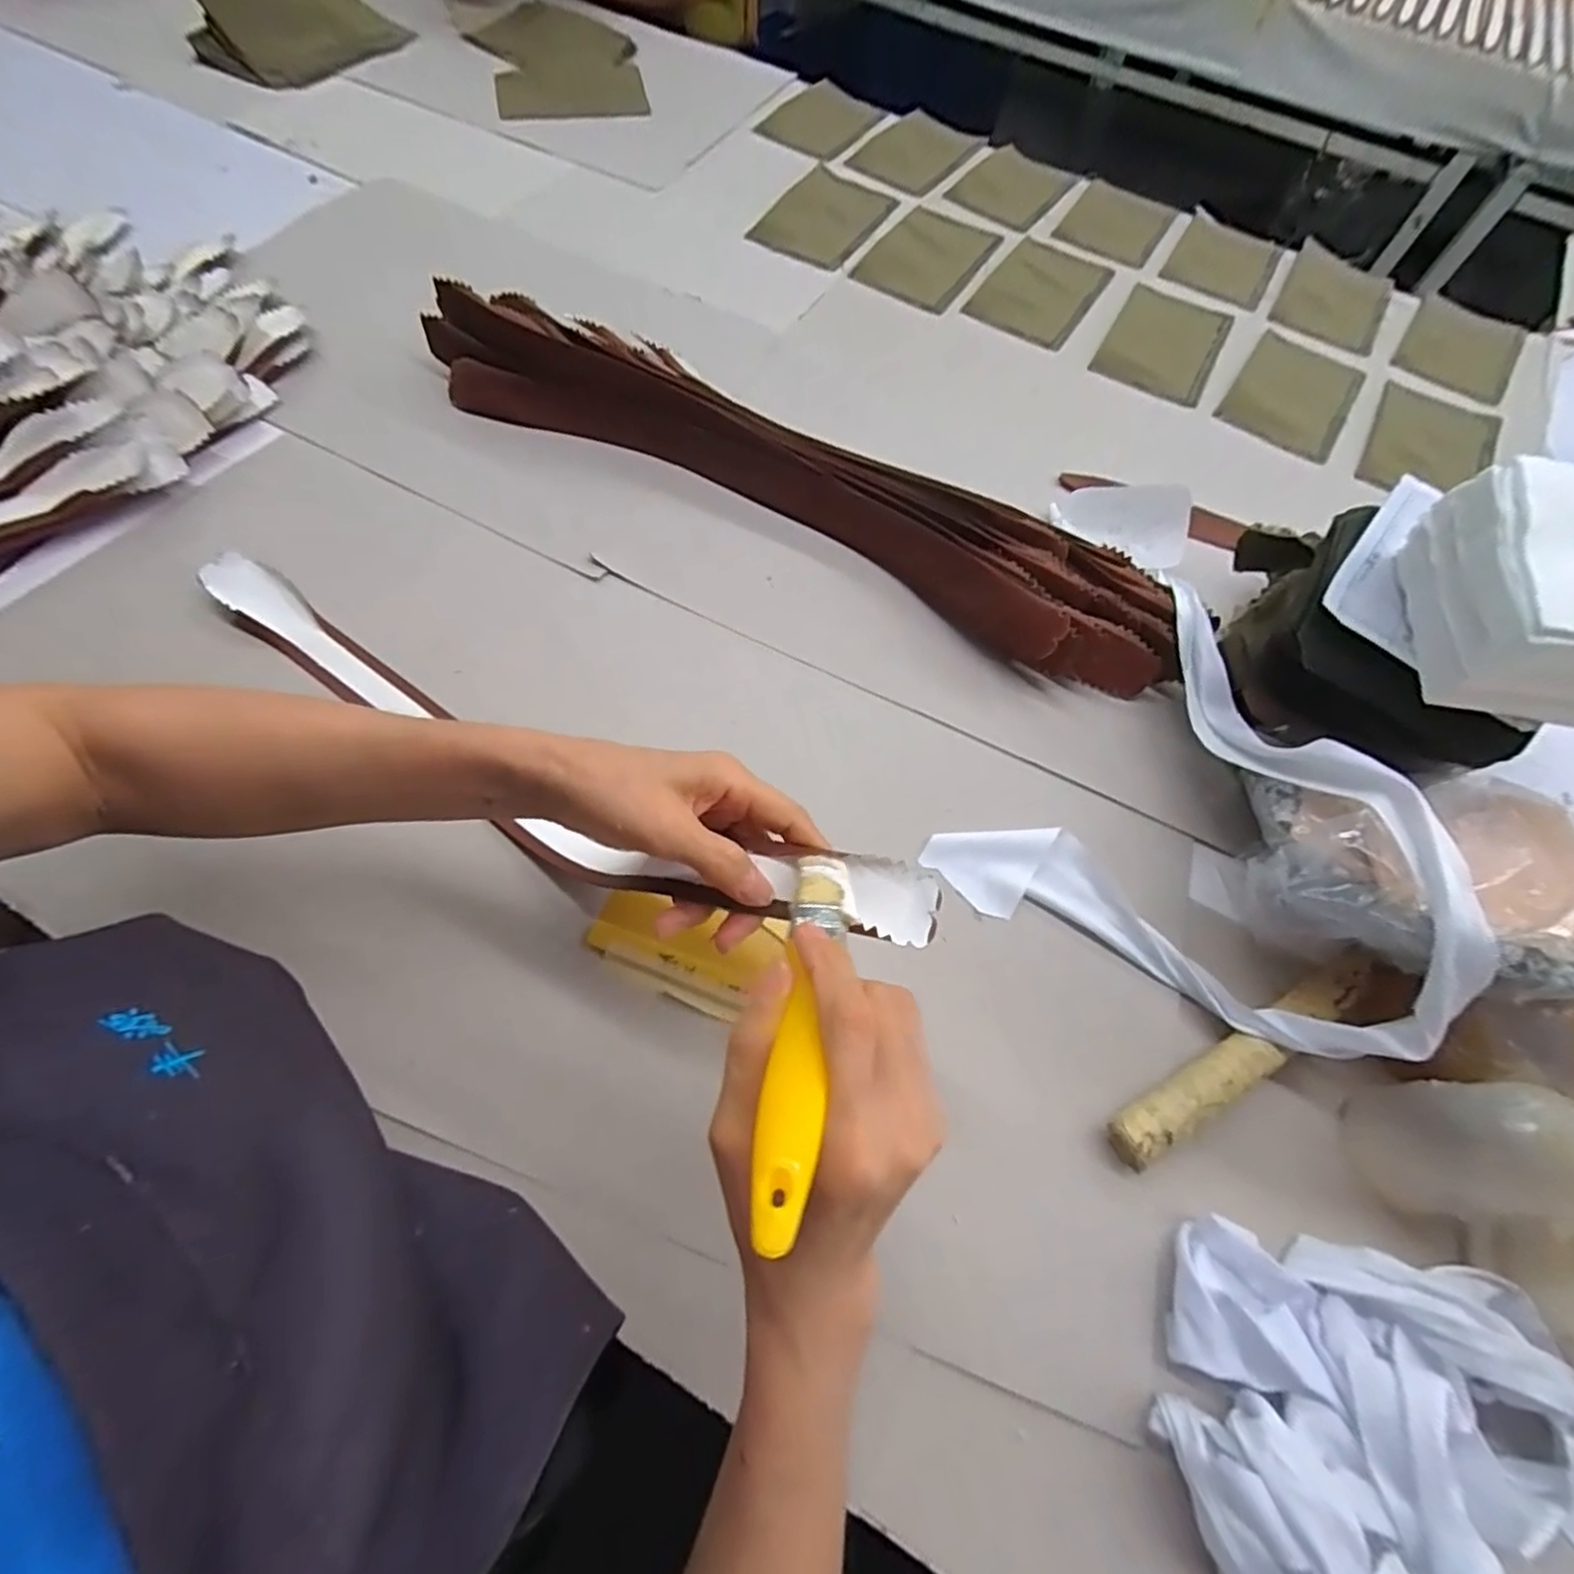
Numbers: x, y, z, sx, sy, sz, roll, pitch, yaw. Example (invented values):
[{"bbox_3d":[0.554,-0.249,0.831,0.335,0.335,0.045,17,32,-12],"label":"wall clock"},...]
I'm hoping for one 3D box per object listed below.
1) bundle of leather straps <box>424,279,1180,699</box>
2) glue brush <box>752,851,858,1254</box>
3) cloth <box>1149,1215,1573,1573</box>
[{"bbox_3d":[-0.002,-0.257,0.560,0.677,0.062,0.140,29,66,10],"label":"bundle of leather straps"},{"bbox_3d":[0.008,0.077,0.242,0.023,0.008,0.155,11,34,2],"label":"glue brush"},{"bbox_3d":[0.284,0.331,0.294,0.230,0.039,0.215,12,64,2],"label":"cloth"}]

